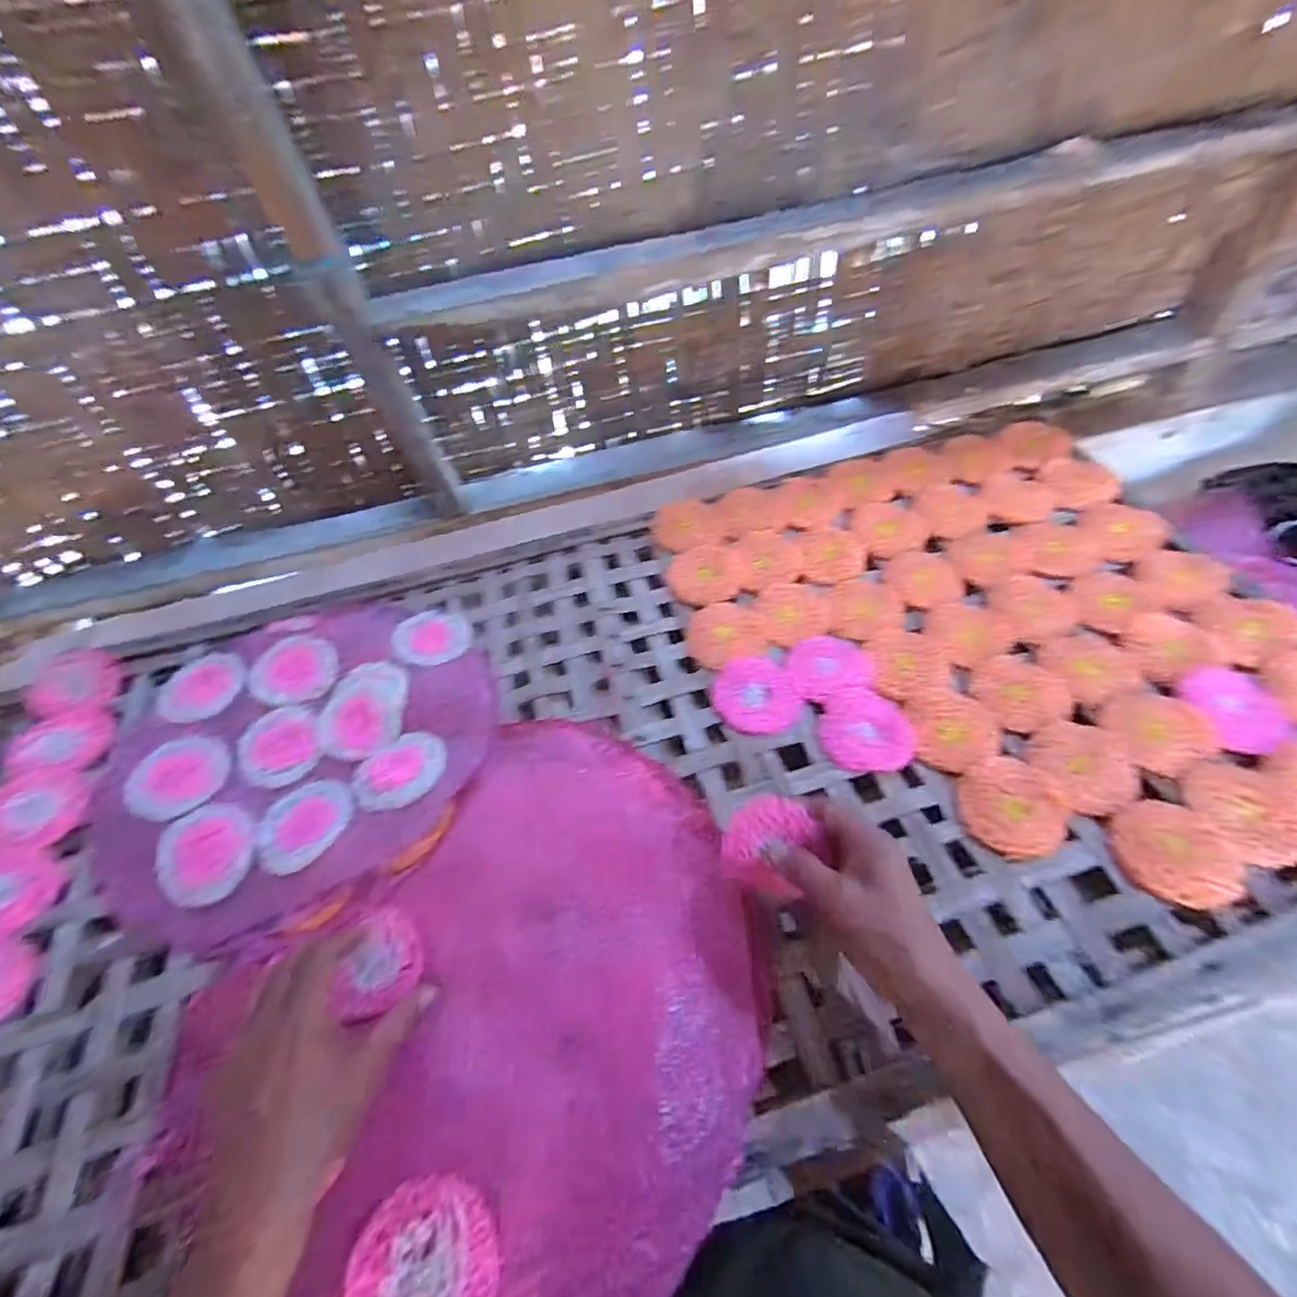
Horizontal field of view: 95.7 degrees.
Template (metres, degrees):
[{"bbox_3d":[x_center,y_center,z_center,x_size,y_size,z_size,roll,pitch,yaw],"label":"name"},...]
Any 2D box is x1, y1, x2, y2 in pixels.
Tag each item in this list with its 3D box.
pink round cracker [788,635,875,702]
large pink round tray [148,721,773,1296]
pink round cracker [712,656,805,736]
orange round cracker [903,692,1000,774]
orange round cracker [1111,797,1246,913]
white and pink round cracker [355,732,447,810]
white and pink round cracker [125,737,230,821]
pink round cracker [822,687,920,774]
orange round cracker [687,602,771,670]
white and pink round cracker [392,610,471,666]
[{"bbox_3d":[0.172,0.016,0.560,0.078,0.004,0.069,-15,54,-5],"label":"pink round cracker"},{"bbox_3d":[-0.094,0.244,0.405,0.329,0.030,0.380,34,62,26],"label":"large pink round tray"},{"bbox_3d":[0.099,0.042,0.545,0.073,0.005,0.084,-23,55,-11],"label":"pink round cracker"},{"bbox_3d":[0.269,0.070,0.513,0.073,0.004,0.077,-3,54,4],"label":"orange round cracker"},{"bbox_3d":[0.392,0.151,0.436,0.076,0.011,0.079,-26,55,-13],"label":"orange round cracker"},{"bbox_3d":[-0.216,0.108,0.514,0.068,0.014,0.075,30,62,25],"label":"white and pink round cracker"},{"bbox_3d":[-0.422,0.113,0.527,0.086,0.008,0.076,28,46,23],"label":"white and pink round cracker"},{"bbox_3d":[0.194,0.071,0.521,0.077,0.007,0.076,-3,54,4],"label":"pink round cracker"},{"bbox_3d":[0.077,-0.016,0.591,0.073,0.008,0.077,-15,54,-5],"label":"orange round cracker"},{"bbox_3d":[-0.227,-0.012,0.608,0.078,0.014,0.073,-3,54,4],"label":"white and pink round cracker"}]

